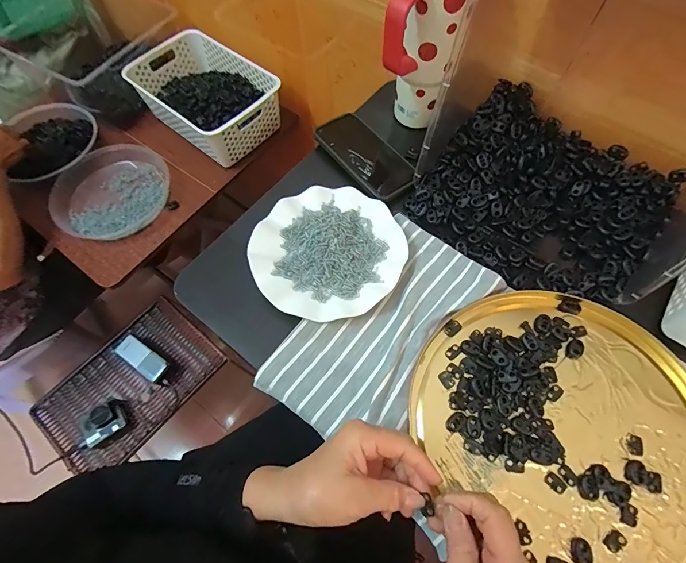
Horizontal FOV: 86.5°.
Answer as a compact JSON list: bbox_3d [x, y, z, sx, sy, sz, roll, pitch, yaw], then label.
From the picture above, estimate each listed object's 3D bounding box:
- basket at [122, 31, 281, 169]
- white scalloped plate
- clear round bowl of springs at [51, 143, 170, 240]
[{"bbox_3d":[-0.300,-0.414,0.818,0.318,0.097,0.211,41,73,18],"label":"basket"},{"bbox_3d":[-0.017,-0.039,0.447,0.180,0.015,0.173,-1,65,3],"label":"white scalloped plate"},{"bbox_3d":[-0.487,-0.196,0.762,0.226,0.050,0.227,-1,65,3],"label":"clear round bowl of springs"}]

